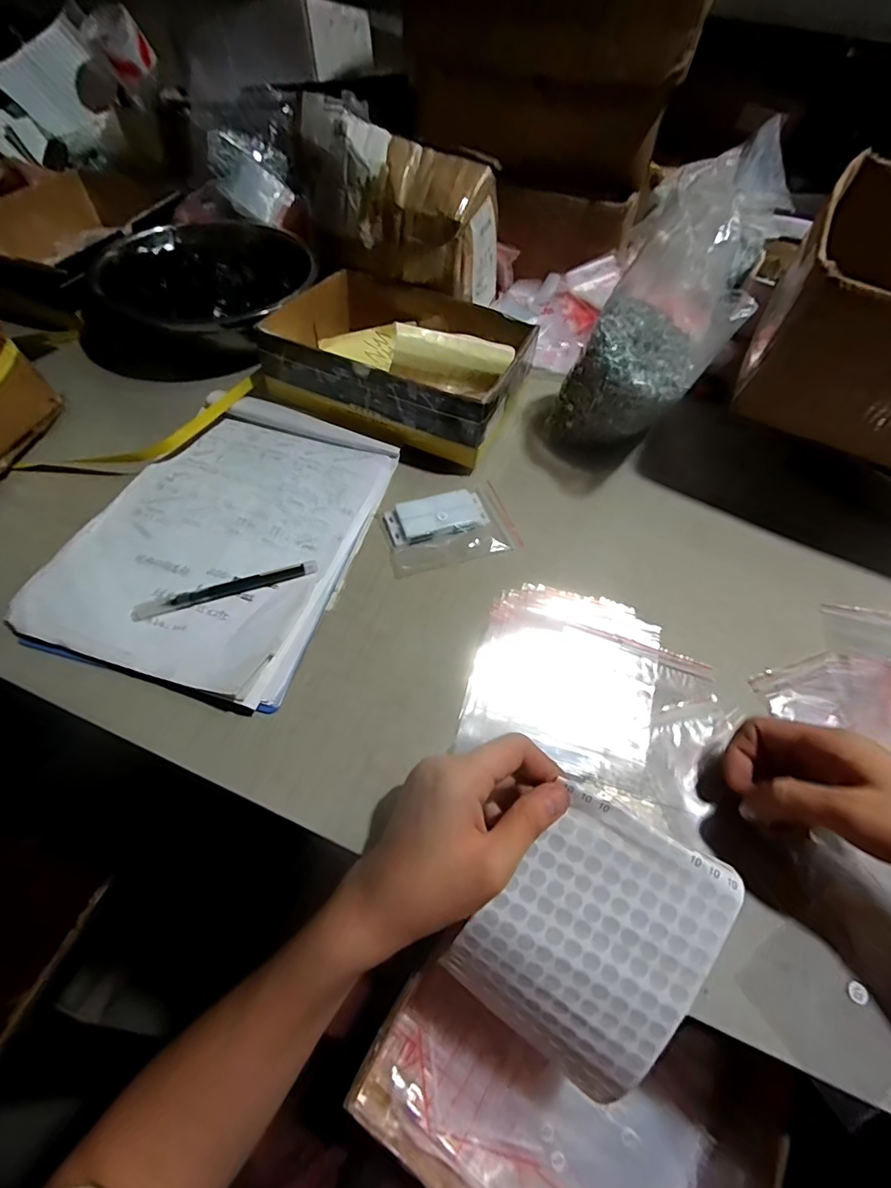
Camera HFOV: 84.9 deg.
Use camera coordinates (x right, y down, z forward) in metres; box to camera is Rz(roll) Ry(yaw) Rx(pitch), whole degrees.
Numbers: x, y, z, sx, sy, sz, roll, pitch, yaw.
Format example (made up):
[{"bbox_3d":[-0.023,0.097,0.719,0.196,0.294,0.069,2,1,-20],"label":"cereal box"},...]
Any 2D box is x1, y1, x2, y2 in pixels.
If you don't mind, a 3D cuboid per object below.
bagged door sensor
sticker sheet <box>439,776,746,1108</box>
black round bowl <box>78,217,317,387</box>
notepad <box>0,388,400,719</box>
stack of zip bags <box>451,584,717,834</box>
[{"bbox_3d":[0.004,-0.063,0.453,0.116,0.011,0.078,-14,59,-12],"label":"bagged door sensor"},{"bbox_3d":[0.085,0.207,0.294,0.118,0.027,0.157,31,90,9],"label":"sticker sheet"},{"bbox_3d":[-0.290,-0.359,0.588,0.250,0.090,0.225,3,57,-1],"label":"black round bowl"},{"bbox_3d":[-0.188,-0.061,0.433,0.217,0.018,0.300,15,57,6],"label":"notepad"},{"bbox_3d":[0.108,0.070,0.371,0.170,0.009,0.153,18,58,8],"label":"stack of zip bags"}]

